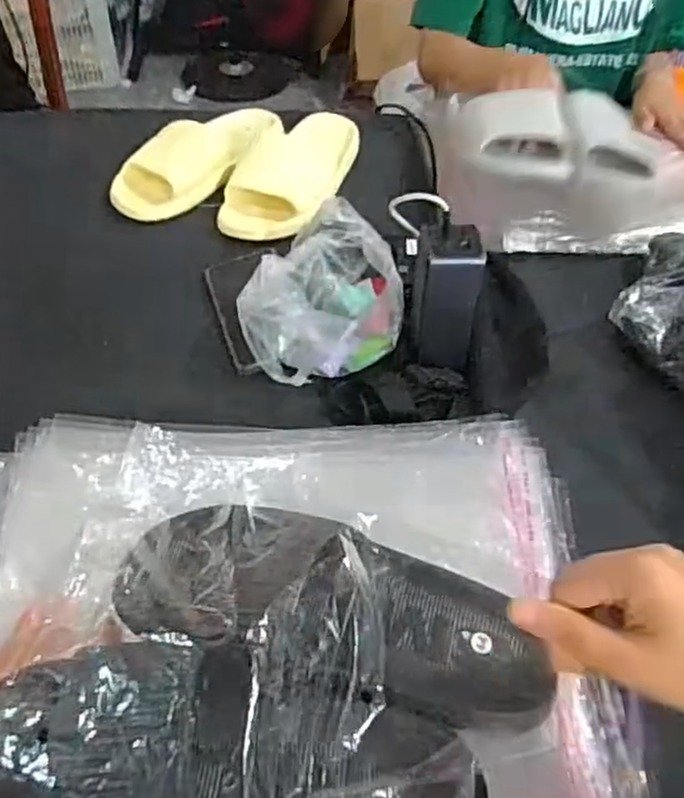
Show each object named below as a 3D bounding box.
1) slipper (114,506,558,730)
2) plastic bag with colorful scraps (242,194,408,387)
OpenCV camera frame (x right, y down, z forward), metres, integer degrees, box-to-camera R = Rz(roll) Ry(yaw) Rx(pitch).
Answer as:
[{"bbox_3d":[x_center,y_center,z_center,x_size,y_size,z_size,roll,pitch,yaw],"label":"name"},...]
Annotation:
[{"bbox_3d":[0.001,0.128,0.410,0.253,0.061,0.105,19,48,-7],"label":"slipper"},{"bbox_3d":[-0.024,-0.093,0.617,0.144,0.076,0.142,-23,53,-21],"label":"plastic bag with colorful scraps"}]

